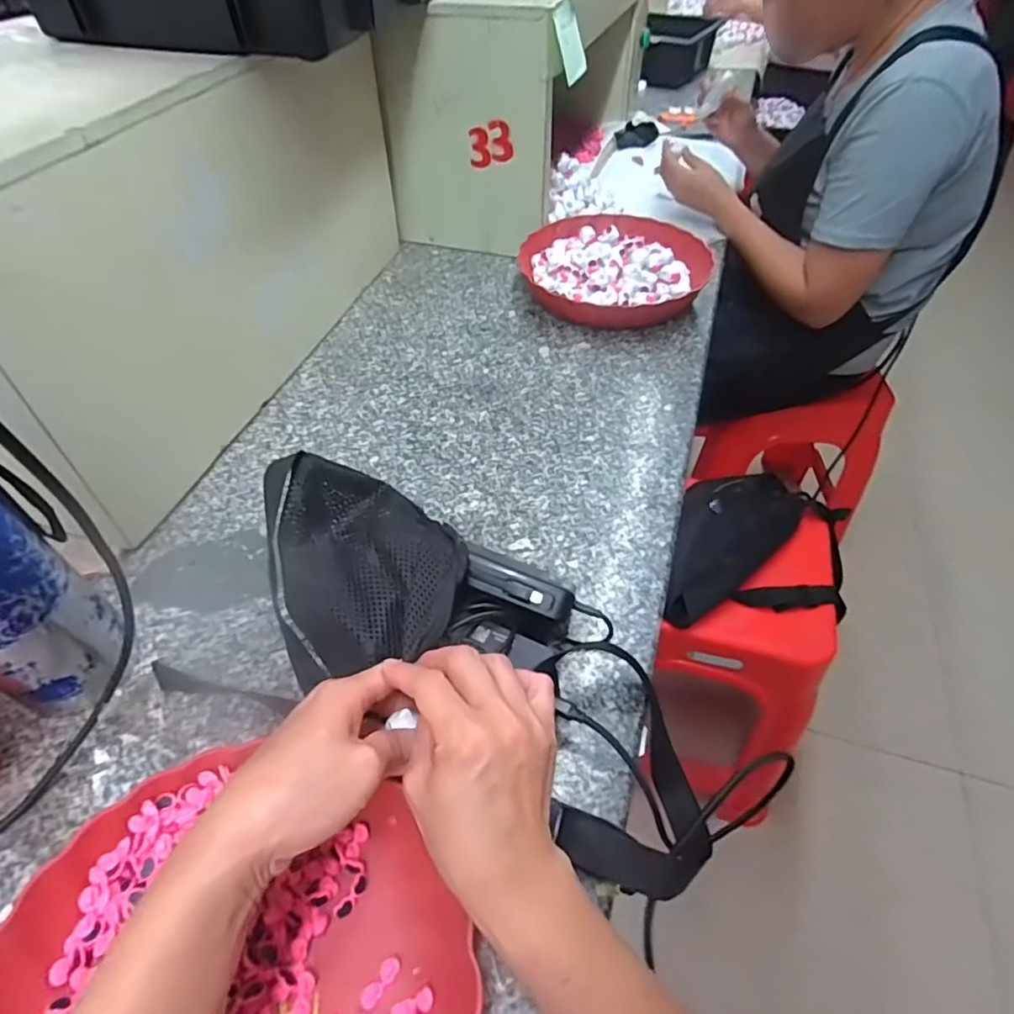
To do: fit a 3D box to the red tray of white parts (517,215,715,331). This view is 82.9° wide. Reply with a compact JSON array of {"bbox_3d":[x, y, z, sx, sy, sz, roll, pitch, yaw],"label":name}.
[{"bbox_3d":[0.139,-0.310,0.761,0.232,0.049,0.223,19,53,17],"label":"red tray of white parts"}]

